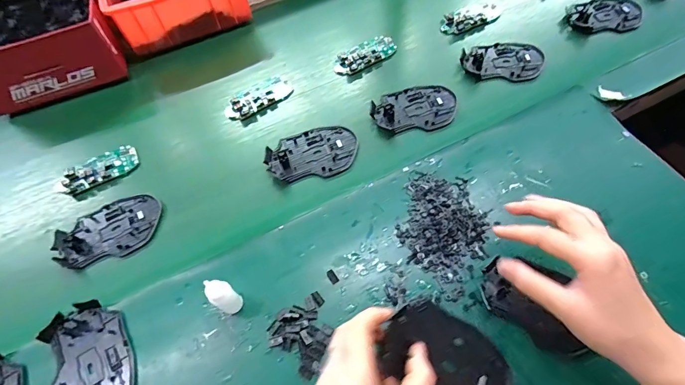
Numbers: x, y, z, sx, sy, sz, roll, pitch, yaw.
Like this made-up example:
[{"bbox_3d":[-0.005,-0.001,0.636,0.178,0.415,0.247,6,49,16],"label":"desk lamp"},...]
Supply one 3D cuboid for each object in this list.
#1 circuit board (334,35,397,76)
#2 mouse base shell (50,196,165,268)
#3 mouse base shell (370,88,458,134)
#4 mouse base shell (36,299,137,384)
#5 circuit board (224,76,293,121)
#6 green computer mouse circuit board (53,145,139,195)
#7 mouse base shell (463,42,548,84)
[{"bbox_3d":[0.034,-0.204,0.552,0.098,0.017,0.043,-32,64,-14],"label":"circuit board"},{"bbox_3d":[-0.270,0.042,0.431,0.114,0.012,0.073,-19,62,-8],"label":"mouse base shell"},{"bbox_3d":[0.095,-0.111,0.493,0.111,0.014,0.070,-6,61,-1],"label":"mouse base shell"},{"bbox_3d":[-0.239,0.161,0.352,0.072,0.011,0.115,-26,63,-11],"label":"mouse base shell"},{"bbox_3d":[-0.118,-0.134,0.523,0.100,0.010,0.048,-31,64,-14],"label":"circuit board"},{"bbox_3d":[-0.314,-0.028,0.473,0.104,0.012,0.044,-30,64,-14],"label":"green computer mouse circuit board"},{"bbox_3d":[0.229,-0.188,0.529,0.111,0.014,0.072,2,61,3],"label":"mouse base shell"}]

